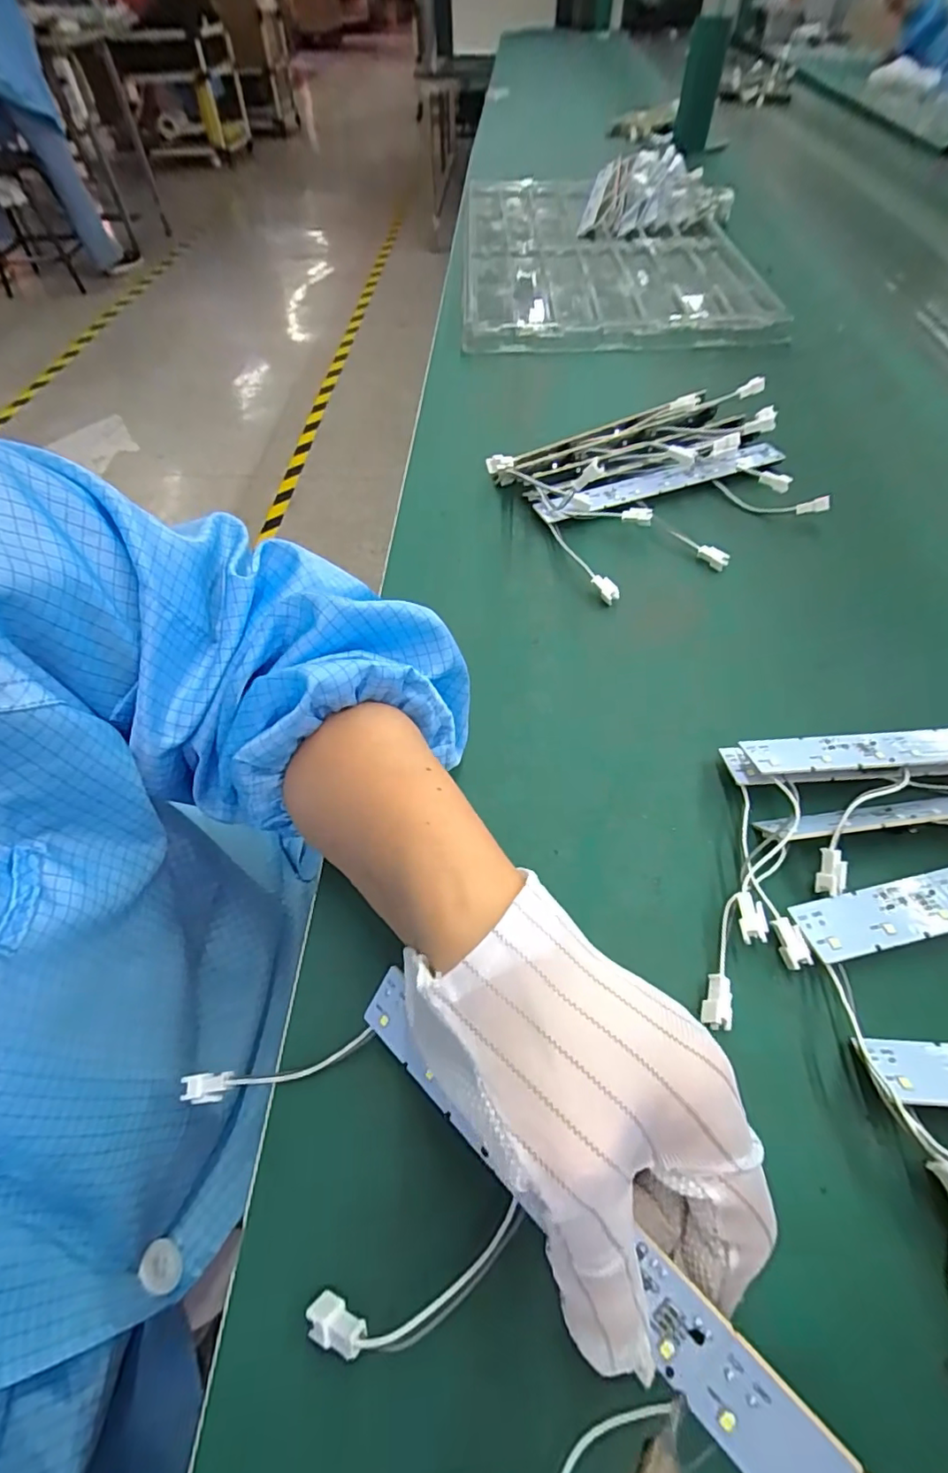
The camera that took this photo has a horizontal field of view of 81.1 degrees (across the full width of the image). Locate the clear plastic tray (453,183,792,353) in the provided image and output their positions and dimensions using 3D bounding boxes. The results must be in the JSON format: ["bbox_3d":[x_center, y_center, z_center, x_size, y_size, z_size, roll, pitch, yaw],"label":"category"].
[{"bbox_3d":[0.161,-0.595,0.682,0.335,0.028,0.526,1,56,2],"label":"clear plastic tray"}]

